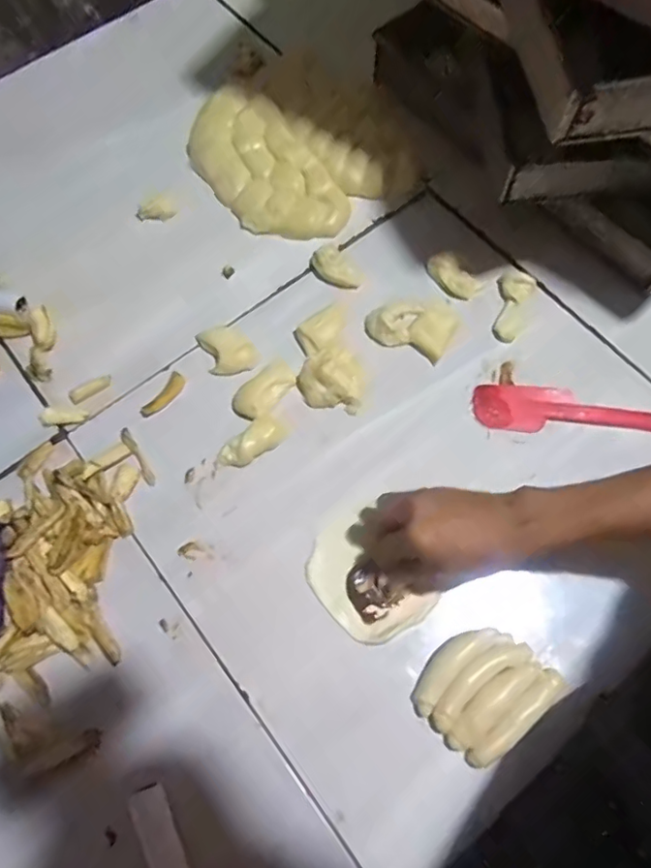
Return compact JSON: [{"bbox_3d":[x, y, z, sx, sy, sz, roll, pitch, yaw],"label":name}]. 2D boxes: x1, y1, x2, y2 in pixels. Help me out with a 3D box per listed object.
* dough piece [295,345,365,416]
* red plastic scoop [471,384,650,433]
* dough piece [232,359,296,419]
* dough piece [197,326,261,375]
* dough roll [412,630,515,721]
[{"bbox_3d":[0.007,-0.059,0.550,0.066,0.025,0.065,9,68,6],"label":"dough piece"},{"bbox_3d":[0.250,-0.019,0.542,0.198,0.012,0.047,8,68,5],"label":"red plastic scoop"},{"bbox_3d":[-0.062,-0.045,0.555,0.070,0.013,0.041,-41,72,-14],"label":"dough piece"},{"bbox_3d":[-0.102,-0.090,0.574,0.054,0.013,0.057,-22,69,-7],"label":"dough piece"},{"bbox_3d":[0.111,0.194,0.462,0.100,0.013,0.032,-34,71,-11],"label":"dough roll"}]

